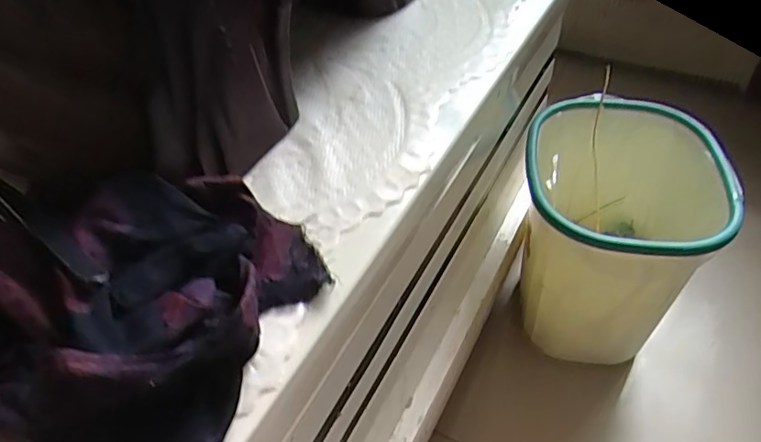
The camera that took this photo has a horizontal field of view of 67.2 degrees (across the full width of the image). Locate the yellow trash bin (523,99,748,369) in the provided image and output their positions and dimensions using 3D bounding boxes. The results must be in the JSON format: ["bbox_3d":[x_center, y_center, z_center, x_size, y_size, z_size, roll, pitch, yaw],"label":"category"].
[{"bbox_3d":[0.272,0.029,0.688,0.206,0.252,0.223,16,48,18],"label":"yellow trash bin"}]

